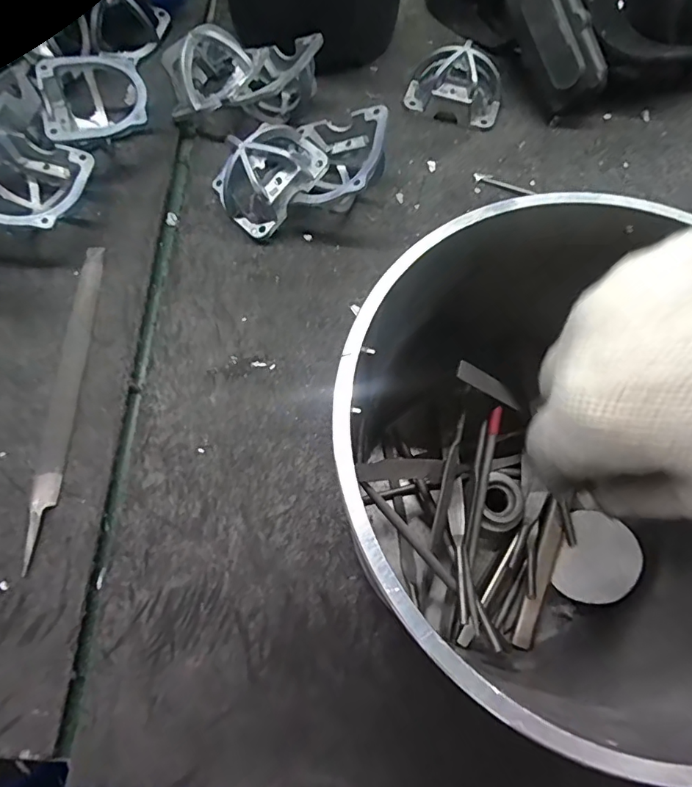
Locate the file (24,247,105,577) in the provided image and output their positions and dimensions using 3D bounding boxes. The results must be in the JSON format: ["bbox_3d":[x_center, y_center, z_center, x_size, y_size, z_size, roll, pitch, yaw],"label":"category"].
[{"bbox_3d":[-0.197,-0.005,0.343,0.021,0.004,0.228,-2,69,2],"label":"file"}]

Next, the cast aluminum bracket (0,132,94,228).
[{"bbox_3d":[-0.240,-0.152,0.369,0.076,0.058,0.080,0,69,-1],"label":"cast aluminum bracket"}]

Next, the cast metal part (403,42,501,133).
[{"bbox_3d":[0.099,-0.279,0.431,0.083,0.041,0.065,16,70,8],"label":"cast metal part"}]

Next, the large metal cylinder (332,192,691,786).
[{"bbox_3d":[0.072,0.047,0.217,0.146,0.171,0.172,-18,66,-8],"label":"large metal cylinder"}]

